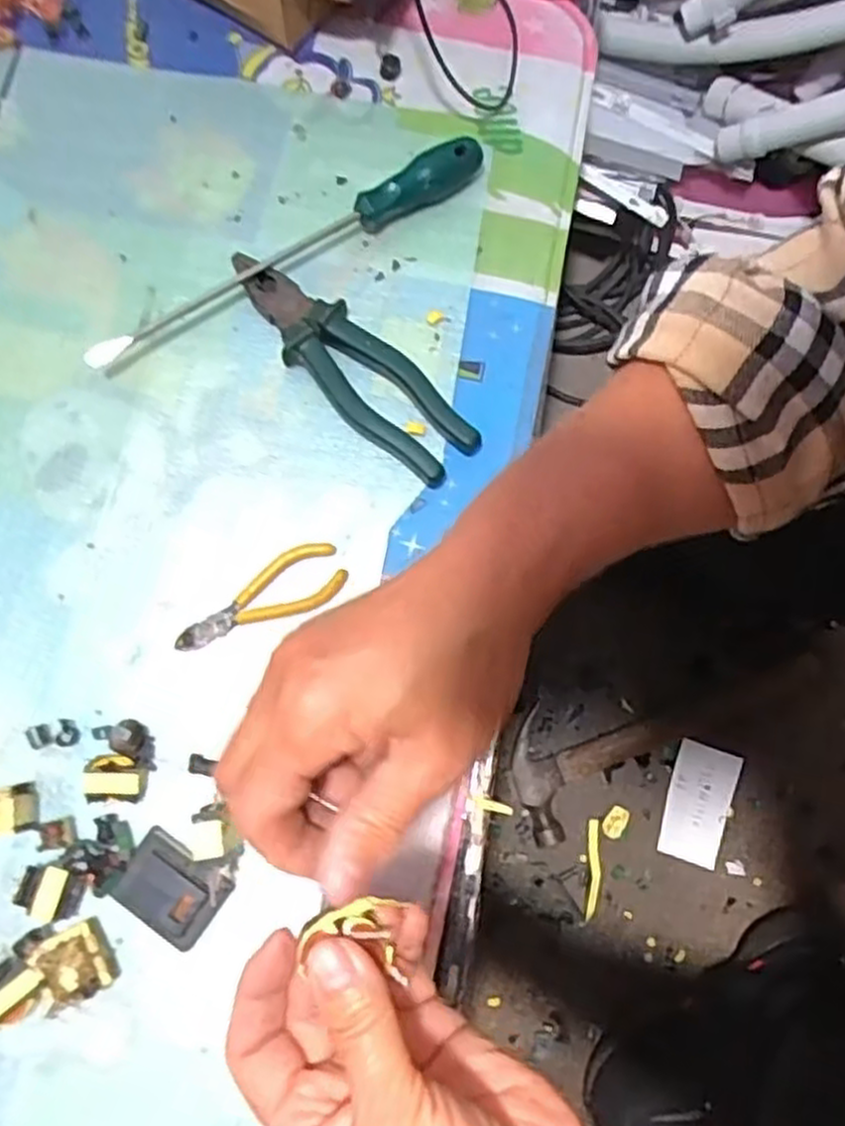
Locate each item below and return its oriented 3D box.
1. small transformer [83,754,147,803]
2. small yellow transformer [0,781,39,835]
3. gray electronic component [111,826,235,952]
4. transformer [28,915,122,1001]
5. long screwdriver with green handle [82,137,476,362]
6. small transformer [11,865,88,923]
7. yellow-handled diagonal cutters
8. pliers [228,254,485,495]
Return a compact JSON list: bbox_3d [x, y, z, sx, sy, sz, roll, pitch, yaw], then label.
[{"bbox_3d":[-0.174,0.122,0.434,0.031,0.015,0.026,2,79,0],"label":"small transformer"},{"bbox_3d":[-0.229,0.136,0.426,0.019,0.030,0.026,-14,79,-3],"label":"small yellow transformer"},{"bbox_3d":[-0.137,0.178,0.422,0.055,0.017,0.043,33,80,6],"label":"gray electronic component"},{"bbox_3d":[-0.186,0.214,0.411,0.032,0.025,0.037,-34,81,-7],"label":"transformer"},{"bbox_3d":[-0.083,-0.204,0.495,0.286,0.032,0.030,-35,81,-7],"label":"long screwdriver with green handle"},{"bbox_3d":[-0.205,0.181,0.425,0.036,0.017,0.026,19,79,3],"label":"small transformer"},{"bbox_3d":[-0.097,0.023,0.458,0.105,0.009,0.037,-27,80,-6],"label":"yellow-handled diagonal cutters"},{"bbox_3d":[-0.047,-0.127,0.486,0.052,0.018,0.190,-43,82,-8],"label":"pliers"}]

